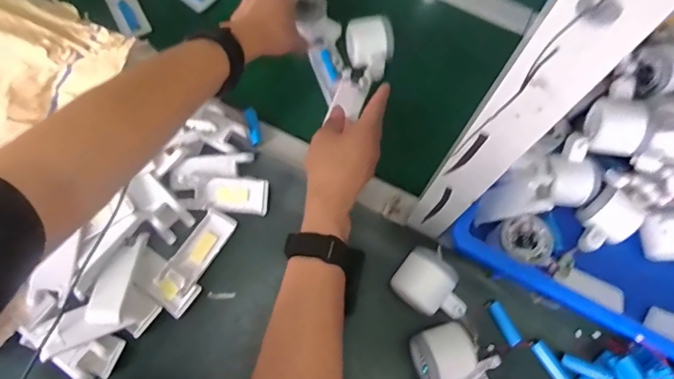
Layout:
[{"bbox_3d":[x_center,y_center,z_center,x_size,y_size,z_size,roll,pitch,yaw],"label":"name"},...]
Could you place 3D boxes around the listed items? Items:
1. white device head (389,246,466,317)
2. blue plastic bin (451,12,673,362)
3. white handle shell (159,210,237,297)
[{"bbox_3d":[0.107,0.105,0.498,0.081,0.031,0.066,38,74,11],"label":"white device head"},{"bbox_3d":[0.403,-0.071,0.542,0.355,0.095,0.528,29,73,8],"label":"blue plastic bin"},{"bbox_3d":[-0.158,0.070,0.523,0.039,0.011,0.098,30,73,9],"label":"white handle shell"}]

